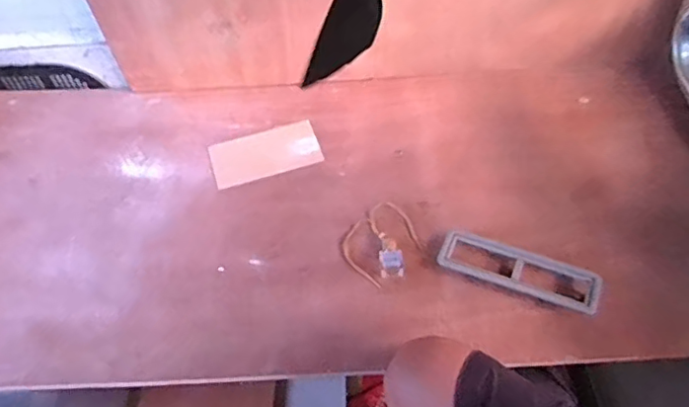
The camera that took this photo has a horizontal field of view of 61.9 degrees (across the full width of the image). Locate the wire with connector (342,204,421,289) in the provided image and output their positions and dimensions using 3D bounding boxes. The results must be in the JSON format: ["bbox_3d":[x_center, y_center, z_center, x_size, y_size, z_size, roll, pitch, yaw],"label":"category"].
[{"bbox_3d":[0.060,0.057,0.858,0.119,0.021,0.109,-38,62,-24],"label":"wire with connector"}]

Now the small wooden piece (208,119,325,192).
[{"bbox_3d":[-0.132,-0.085,0.971,0.180,0.007,0.102,-15,55,-10],"label":"small wooden piece"}]

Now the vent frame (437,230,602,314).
[{"bbox_3d":[0.241,0.092,0.798,0.217,0.019,0.060,20,57,15],"label":"vent frame"}]

